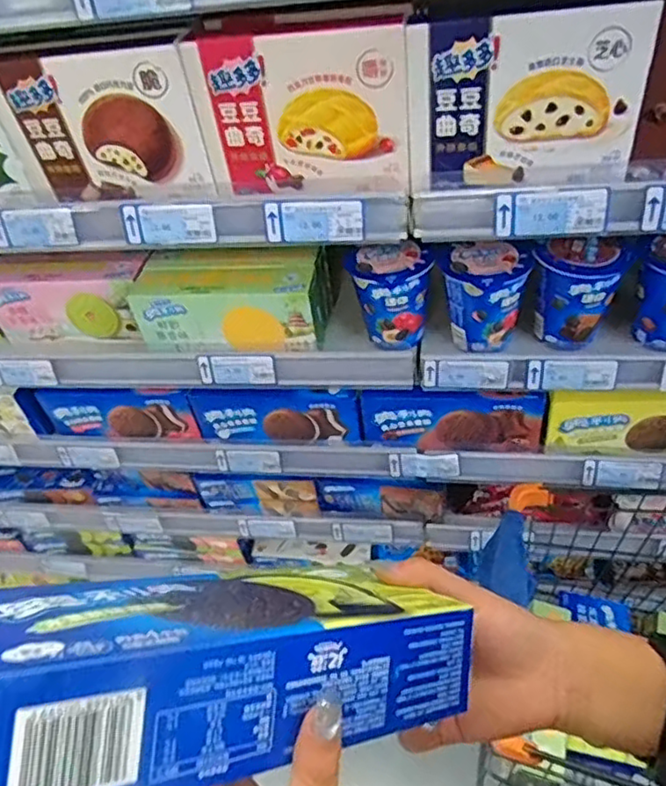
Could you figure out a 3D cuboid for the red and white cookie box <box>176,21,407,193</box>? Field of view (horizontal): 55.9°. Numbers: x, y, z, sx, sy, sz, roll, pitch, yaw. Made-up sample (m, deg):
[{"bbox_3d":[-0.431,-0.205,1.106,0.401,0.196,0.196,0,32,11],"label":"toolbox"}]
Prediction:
[{"bbox_3d":[-0.025,-0.254,0.563,0.180,0.136,0.060,1,46,7],"label":"red and white cookie box"}]

